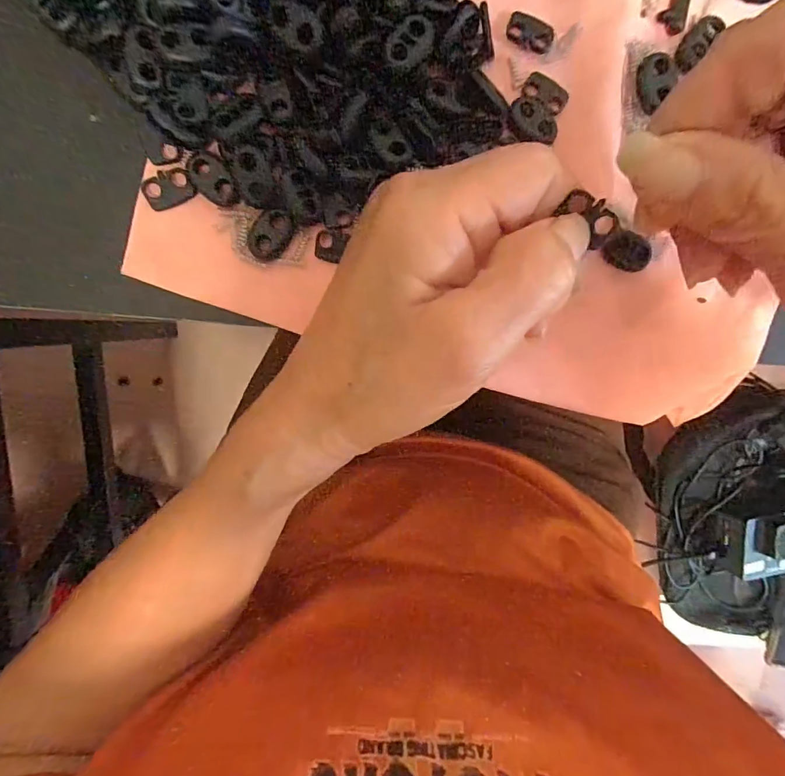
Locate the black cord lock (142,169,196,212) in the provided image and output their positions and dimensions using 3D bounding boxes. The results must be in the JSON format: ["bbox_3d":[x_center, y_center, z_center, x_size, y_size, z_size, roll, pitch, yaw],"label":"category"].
[{"bbox_3d":[-0.085,-0.076,0.173,0.018,0.004,0.012,-26,99,0],"label":"black cord lock"}]

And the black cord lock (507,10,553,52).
[{"bbox_3d":[0.054,-0.140,0.177,0.019,0.004,0.011,17,97,-6],"label":"black cord lock"}]

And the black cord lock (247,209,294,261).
[{"bbox_3d":[-0.049,-0.061,0.180,0.014,0.006,0.021,42,94,-9],"label":"black cord lock"}]

